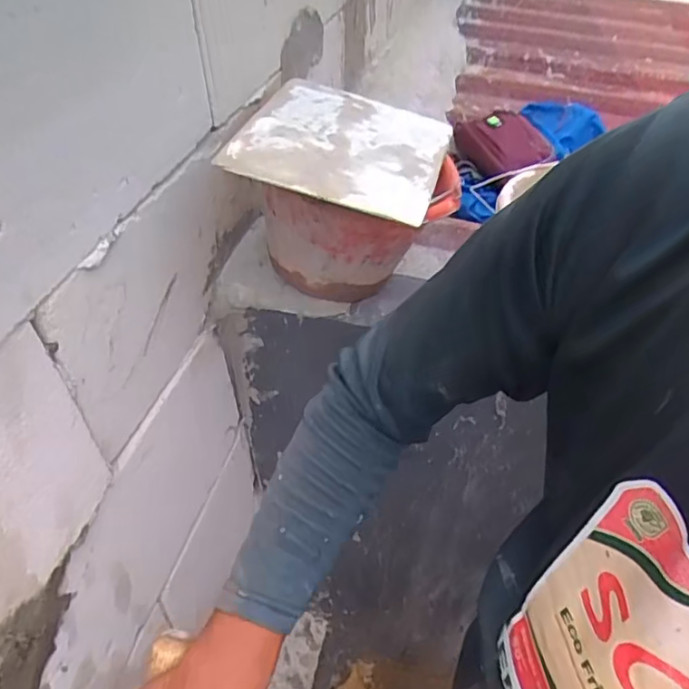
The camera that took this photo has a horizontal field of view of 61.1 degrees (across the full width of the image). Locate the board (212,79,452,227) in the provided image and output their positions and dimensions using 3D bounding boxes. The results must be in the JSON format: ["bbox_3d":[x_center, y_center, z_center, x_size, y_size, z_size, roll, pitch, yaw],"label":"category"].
[{"bbox_3d":[0.000,-0.220,0.610,0.215,0.012,0.339,21,37,2],"label":"board"}]

